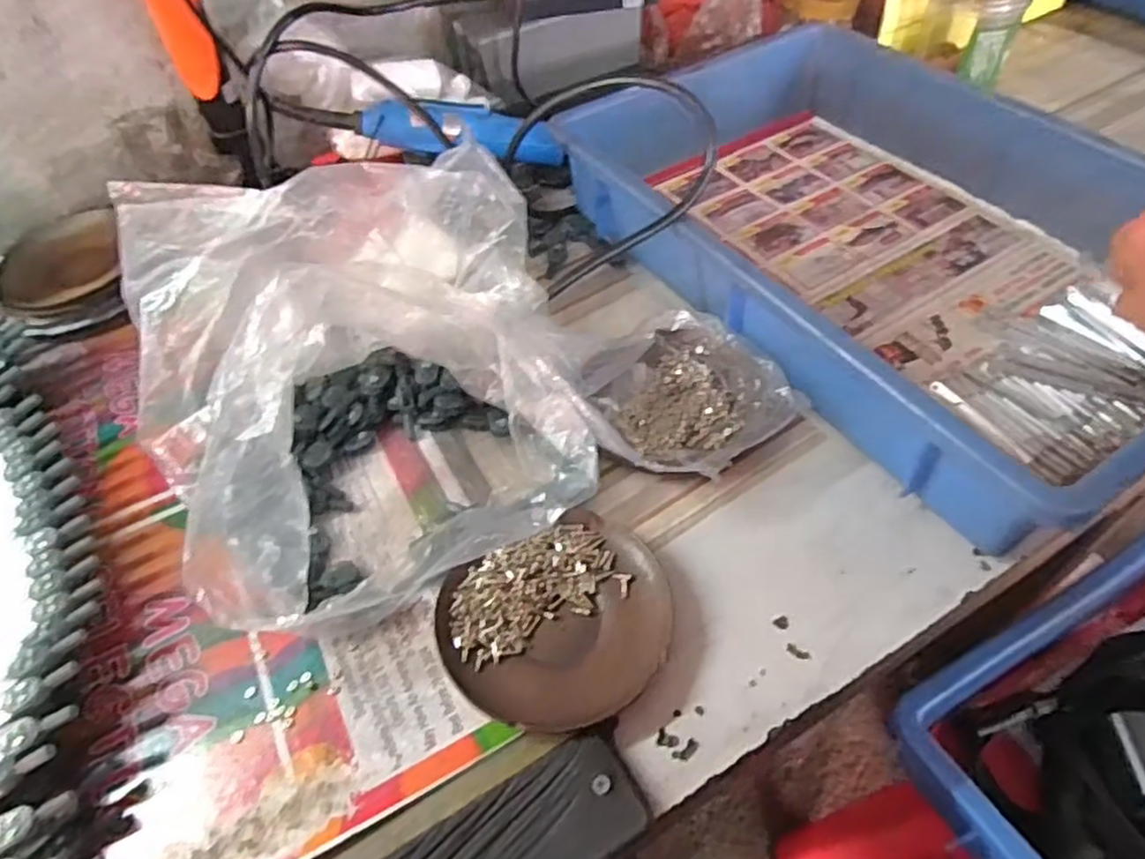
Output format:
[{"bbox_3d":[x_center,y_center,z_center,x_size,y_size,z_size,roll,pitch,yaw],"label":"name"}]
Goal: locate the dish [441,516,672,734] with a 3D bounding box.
[{"bbox_3d":[-0.005,0.096,0.353,0.111,0.016,0.099,-24,52,-14],"label":"dish"}]

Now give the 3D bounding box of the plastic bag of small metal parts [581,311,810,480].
[{"bbox_3d":[0.063,-0.018,0.423,0.119,0.044,0.129,-24,52,-13],"label":"plastic bag of small metal parts"}]

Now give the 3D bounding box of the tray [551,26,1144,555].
[{"bbox_3d":[0.207,-0.140,0.491,0.292,0.078,0.438,-29,54,-17],"label":"tray"}]

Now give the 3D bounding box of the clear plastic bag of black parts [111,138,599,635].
[{"bbox_3d":[-0.131,-0.038,0.414,0.249,0.109,0.282,-16,51,-8],"label":"clear plastic bag of black parts"}]

